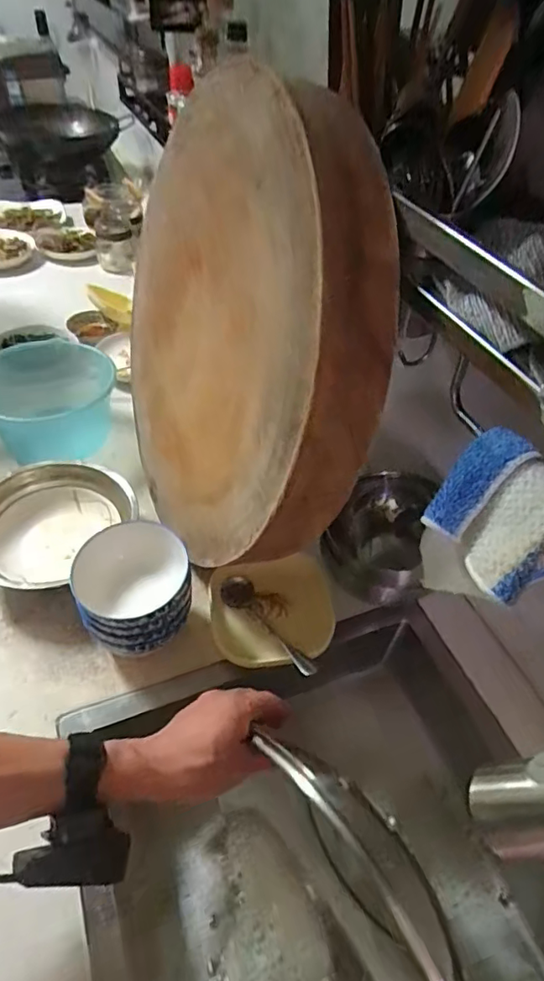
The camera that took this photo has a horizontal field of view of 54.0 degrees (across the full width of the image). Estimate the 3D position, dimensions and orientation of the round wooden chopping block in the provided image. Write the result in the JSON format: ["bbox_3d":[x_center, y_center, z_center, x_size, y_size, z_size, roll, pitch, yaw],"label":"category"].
[{"bbox_3d":[-0.052,-0.167,0.581,0.057,0.438,0.483,-2,38,-29],"label":"round wooden chopping block"}]

